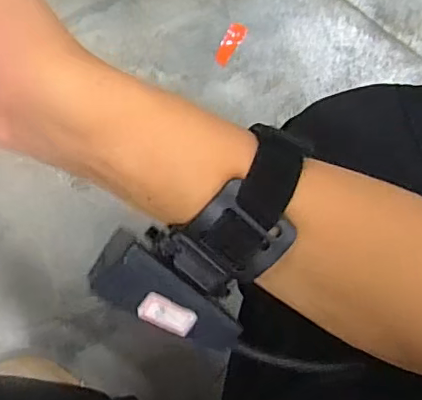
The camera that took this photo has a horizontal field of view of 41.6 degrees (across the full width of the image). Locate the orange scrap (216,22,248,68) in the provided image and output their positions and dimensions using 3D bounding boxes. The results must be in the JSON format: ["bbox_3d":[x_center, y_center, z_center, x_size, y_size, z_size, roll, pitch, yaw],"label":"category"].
[{"bbox_3d":[0.021,-0.177,0.631,0.021,0.004,0.052,34,90,-3],"label":"orange scrap"}]

